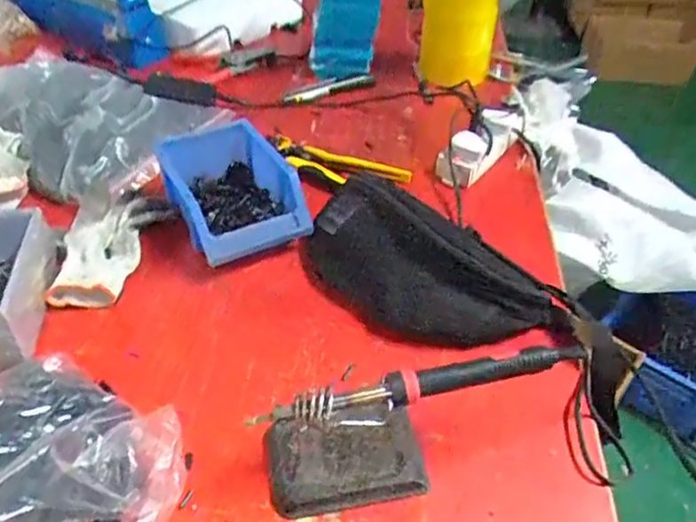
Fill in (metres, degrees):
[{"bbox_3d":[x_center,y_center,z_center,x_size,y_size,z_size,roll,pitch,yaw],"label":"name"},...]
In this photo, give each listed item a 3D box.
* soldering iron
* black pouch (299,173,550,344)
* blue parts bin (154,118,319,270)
[{"bbox_3d":[0.056,0.091,0.424,0.242,0.032,0.028,-5,42,-9],"label":"soldering iron"},{"bbox_3d":[0.074,0.002,0.589,0.255,0.093,0.095,22,45,20],"label":"black pouch"},{"bbox_3d":[-0.137,-0.081,0.673,0.119,0.079,0.197,-19,46,-23],"label":"blue parts bin"}]

